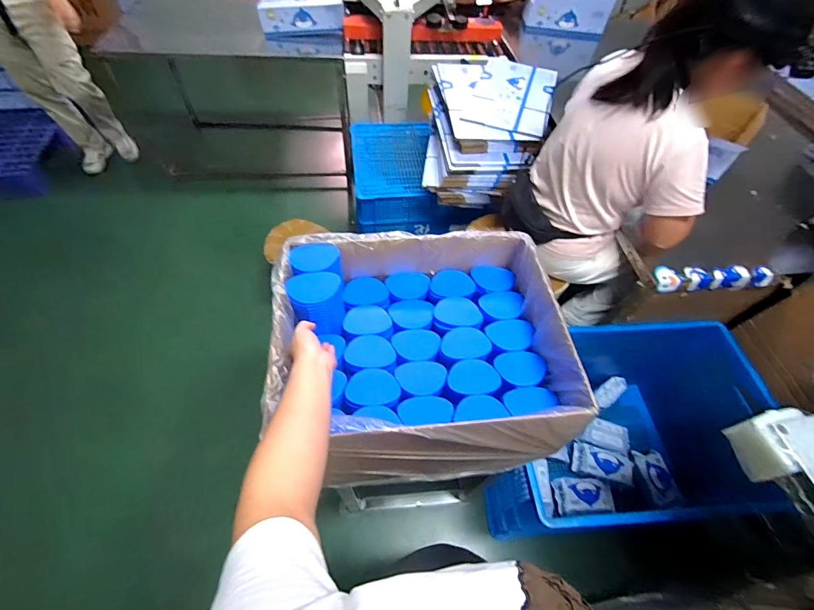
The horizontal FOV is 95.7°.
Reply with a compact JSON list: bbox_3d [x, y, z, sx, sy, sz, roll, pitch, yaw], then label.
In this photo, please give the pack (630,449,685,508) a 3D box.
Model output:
[{"bbox_3d":[0.904,0.620,1.328,0.119,0.046,0.191,-4,56,-7],"label":"pack"}]

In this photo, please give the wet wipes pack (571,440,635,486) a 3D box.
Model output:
[{"bbox_3d":[0.724,0.592,1.372,0.194,0.050,0.104,7,62,20],"label":"wet wipes pack"}]

